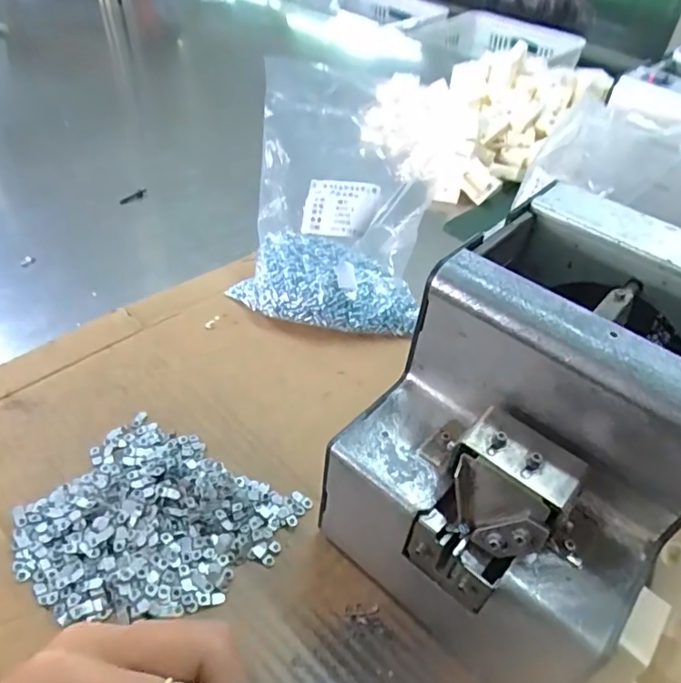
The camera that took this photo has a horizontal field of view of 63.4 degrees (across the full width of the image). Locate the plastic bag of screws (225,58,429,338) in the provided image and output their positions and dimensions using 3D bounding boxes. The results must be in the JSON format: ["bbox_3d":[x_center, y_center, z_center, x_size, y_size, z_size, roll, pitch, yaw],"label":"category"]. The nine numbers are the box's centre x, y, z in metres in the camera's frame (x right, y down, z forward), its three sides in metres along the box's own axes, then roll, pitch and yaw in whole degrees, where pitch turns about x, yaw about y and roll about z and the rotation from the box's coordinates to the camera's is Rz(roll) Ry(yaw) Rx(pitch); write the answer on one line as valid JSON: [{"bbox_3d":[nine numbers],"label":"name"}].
[{"bbox_3d":[-0.002,-0.097,0.395,0.132,0.135,0.129,7,43,1],"label":"plastic bag of screws"}]

